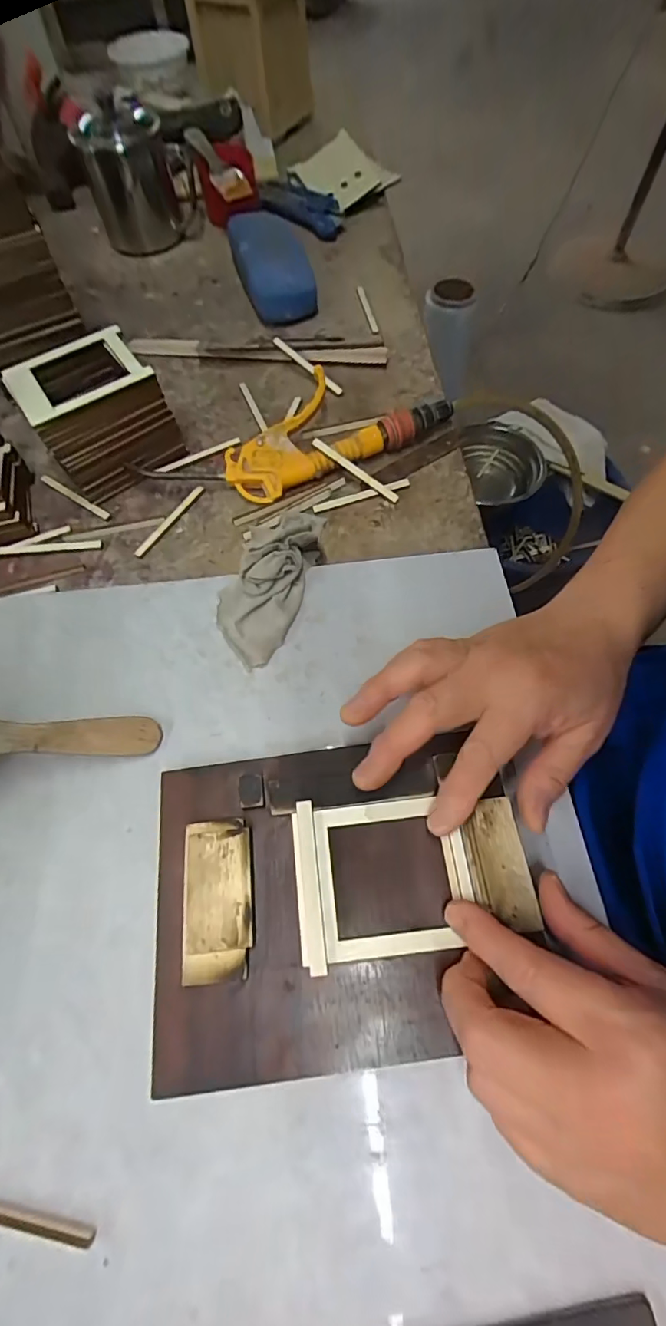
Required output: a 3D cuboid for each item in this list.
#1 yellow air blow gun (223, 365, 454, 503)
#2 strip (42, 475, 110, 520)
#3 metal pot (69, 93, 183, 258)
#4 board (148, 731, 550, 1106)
[{"bbox_3d":[-0.004,-0.195,0.405,0.182,0.034,0.079,-26,66,-11],"label":"yellow air blow gun"},{"bbox_3d":[-0.214,-0.138,0.404,0.076,0.005,0.006,31,68,16],"label":"strip"},{"bbox_3d":[-0.225,-0.538,0.544,0.088,0.103,0.076,-15,63,-6],"label":"metal pot"},{"bbox_3d":[0.006,0.115,0.249,0.191,0.015,0.145,-6,63,-2],"label":"board"}]

